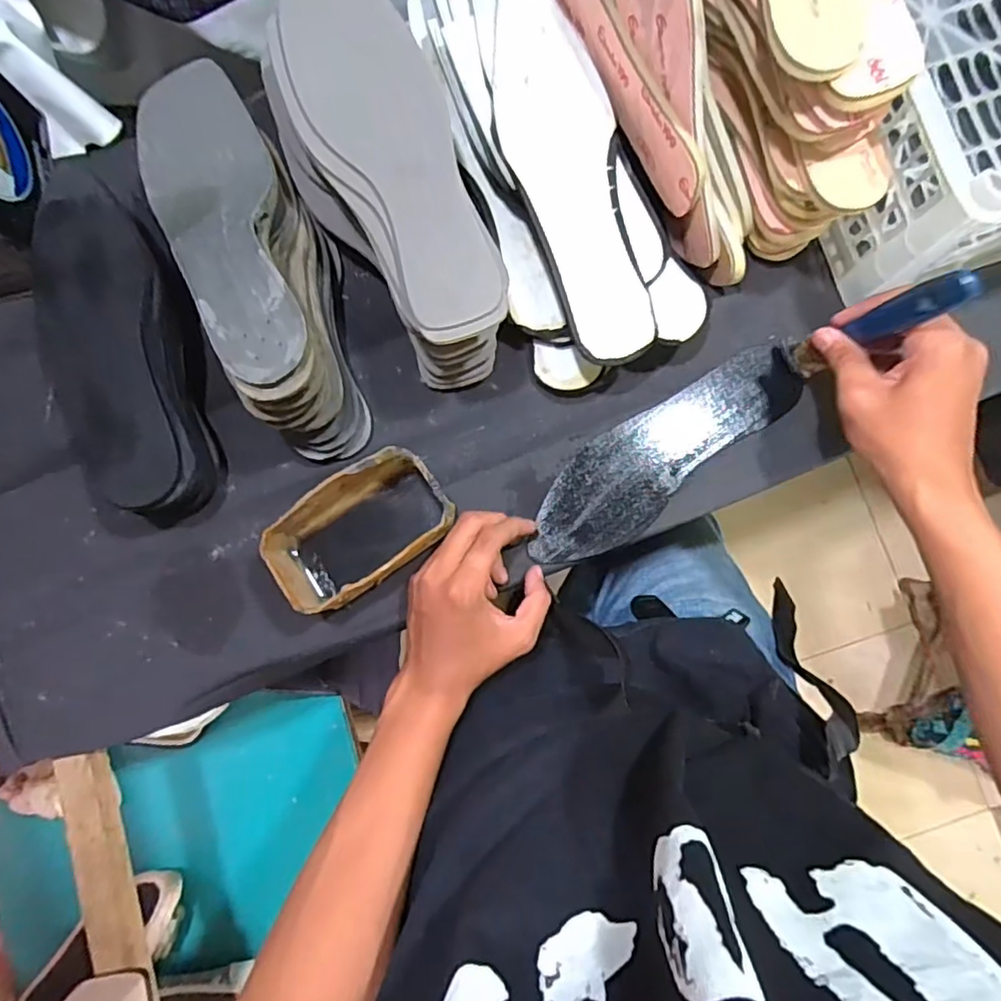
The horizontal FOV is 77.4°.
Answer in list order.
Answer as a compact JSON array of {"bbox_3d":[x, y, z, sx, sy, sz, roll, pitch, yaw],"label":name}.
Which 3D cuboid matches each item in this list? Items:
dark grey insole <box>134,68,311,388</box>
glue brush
[{"bbox_3d":[-0.182,-0.178,0.405,0.080,0.035,0.229,-21,73,-2],"label":"dark grey insole"},{"bbox_3d":[0.240,-0.113,0.405,0.014,0.154,0.025,-24,89,-8],"label":"glue brush"}]

